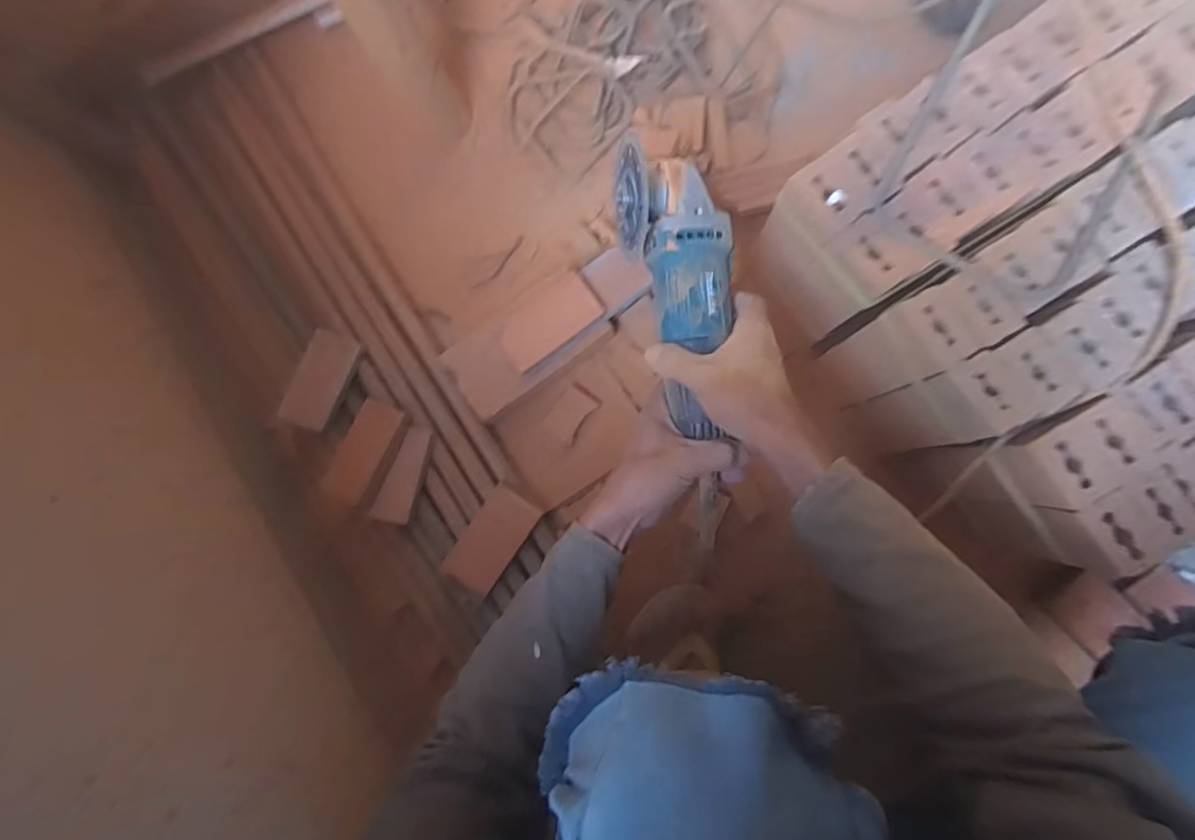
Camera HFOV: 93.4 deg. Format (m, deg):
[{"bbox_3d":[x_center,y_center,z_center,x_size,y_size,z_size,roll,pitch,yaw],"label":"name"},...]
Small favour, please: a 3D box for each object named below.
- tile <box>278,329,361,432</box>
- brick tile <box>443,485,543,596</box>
[{"bbox_3d":[-0.330,-0.048,0.673,0.057,0.010,0.119,18,71,-8],"label":"tile"},{"bbox_3d":[-0.122,0.139,0.660,0.062,0.028,0.116,33,89,7],"label":"brick tile"}]

